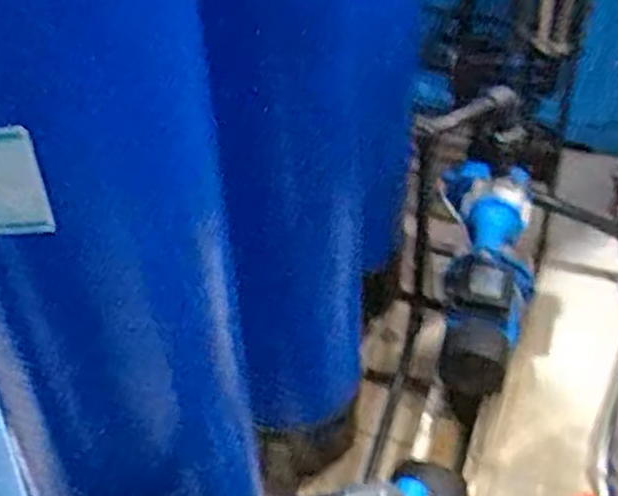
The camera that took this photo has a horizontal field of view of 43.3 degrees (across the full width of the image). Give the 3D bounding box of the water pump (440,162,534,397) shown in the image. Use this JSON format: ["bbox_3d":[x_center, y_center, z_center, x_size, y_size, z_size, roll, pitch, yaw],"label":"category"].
[{"bbox_3d":[0.321,0.053,1.402,0.165,0.419,0.166,4,-3,9],"label":"water pump"}]

